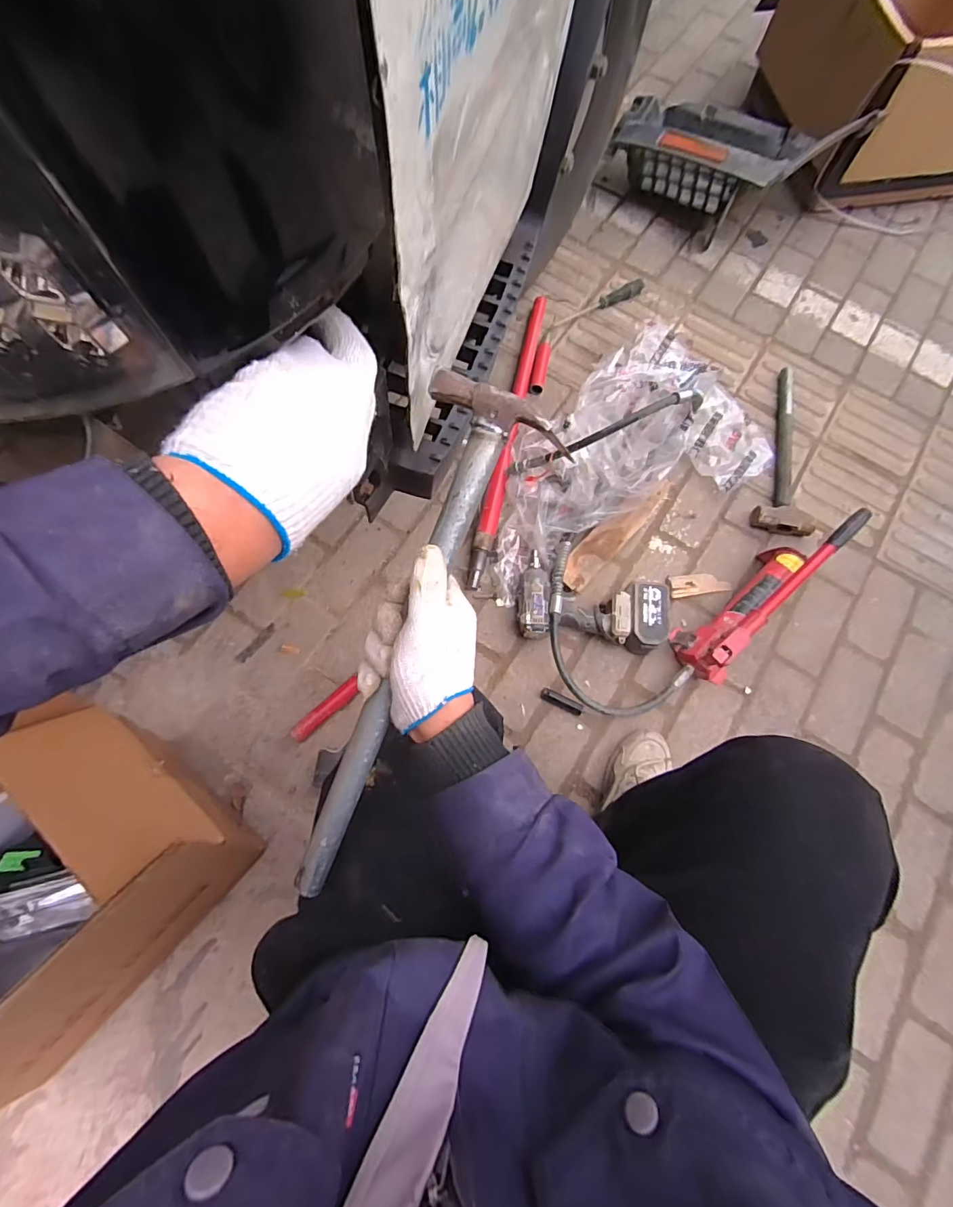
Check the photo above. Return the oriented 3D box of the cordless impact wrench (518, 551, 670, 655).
[{"bbox_3d":[0.207,-0.004,0.881,0.256,0.070,0.161,7,72,0],"label":"cordless impact wrench"}]

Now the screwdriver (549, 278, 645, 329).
[{"bbox_3d":[0.282,-0.693,1.118,0.247,0.031,0.034,-24,75,-9],"label":"screwdriver"}]

